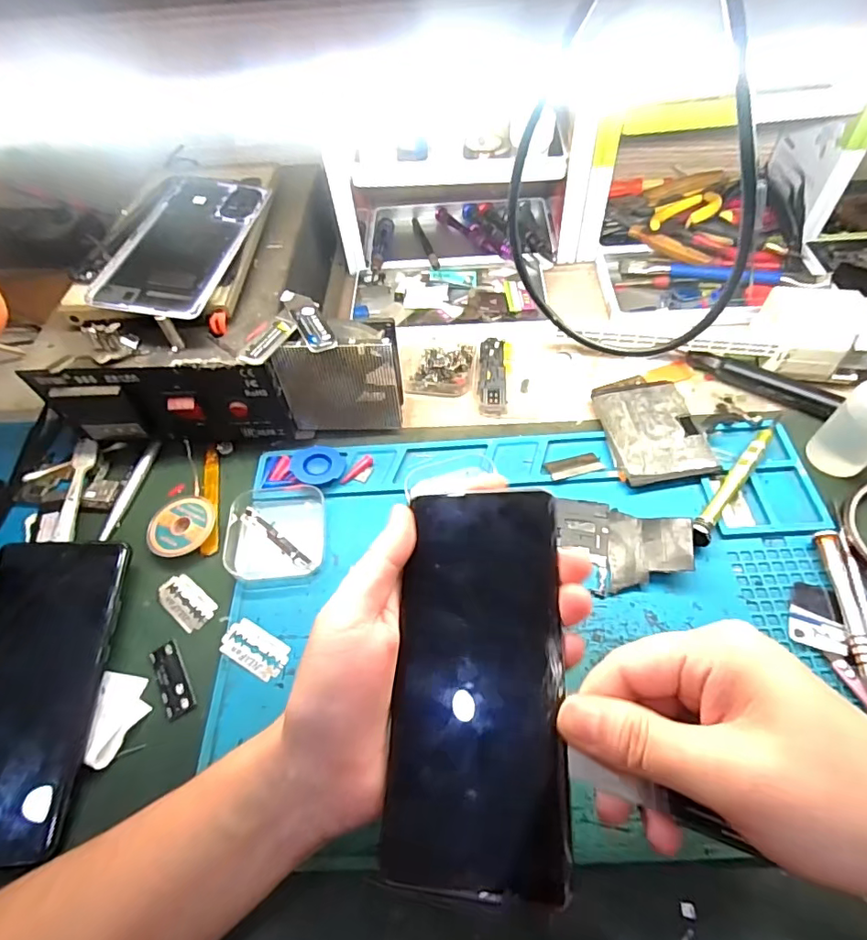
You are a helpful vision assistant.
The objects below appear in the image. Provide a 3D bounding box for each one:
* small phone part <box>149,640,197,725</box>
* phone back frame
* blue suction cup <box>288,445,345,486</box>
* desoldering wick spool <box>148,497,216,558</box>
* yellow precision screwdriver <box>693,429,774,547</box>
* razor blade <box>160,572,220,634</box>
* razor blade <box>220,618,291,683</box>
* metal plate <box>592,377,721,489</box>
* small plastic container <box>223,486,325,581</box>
[{"bbox_3d":[-0.151,0.120,0.294,0.017,0.004,0.043,-29,59,-14],"label":"small phone part"},{"bbox_3d":[-0.171,-0.159,0.356,0.073,0.007,0.155,8,56,-2],"label":"phone back frame"},{"bbox_3d":[-0.081,-0.003,0.363,0.035,0.011,0.034,-2,56,4],"label":"blue suction cup"},{"bbox_3d":[-0.172,0.037,0.344,0.045,0.014,0.044,-2,56,4],"label":"desoldering wick spool"},{"bbox_3d":[0.195,0.010,0.333,0.012,0.014,0.107,35,66,25],"label":"yellow precision screwdriver"},{"bbox_3d":[-0.156,0.084,0.323,0.041,0.004,0.023,32,57,22],"label":"razor blade"},{"bbox_3d":[-0.105,0.105,0.300,0.042,0.004,0.022,24,62,20],"label":"razor blade"},{"bbox_3d":[0.155,-0.033,0.367,0.065,0.009,0.095,-8,56,0],"label":"metal plate"},{"bbox_3d":[-0.104,0.039,0.340,0.062,0.012,0.067,-5,56,2],"label":"small plastic container"}]

